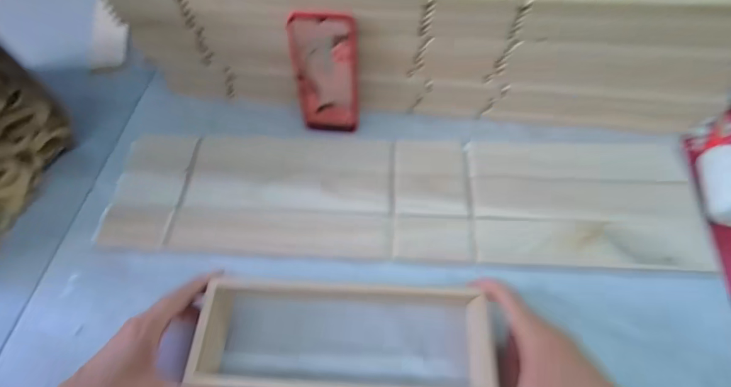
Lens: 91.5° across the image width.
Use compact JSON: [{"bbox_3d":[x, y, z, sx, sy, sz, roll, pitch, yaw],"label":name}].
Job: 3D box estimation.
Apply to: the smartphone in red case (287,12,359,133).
[{"bbox_3d":[-0.050,-0.144,0.454,0.079,0.164,0.015,6,48,6],"label":"smartphone in red case"}]

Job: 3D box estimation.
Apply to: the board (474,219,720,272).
[{"bbox_3d":[0.267,0.058,0.419,0.264,0.013,0.060,1,63,2],"label":"board"}]

